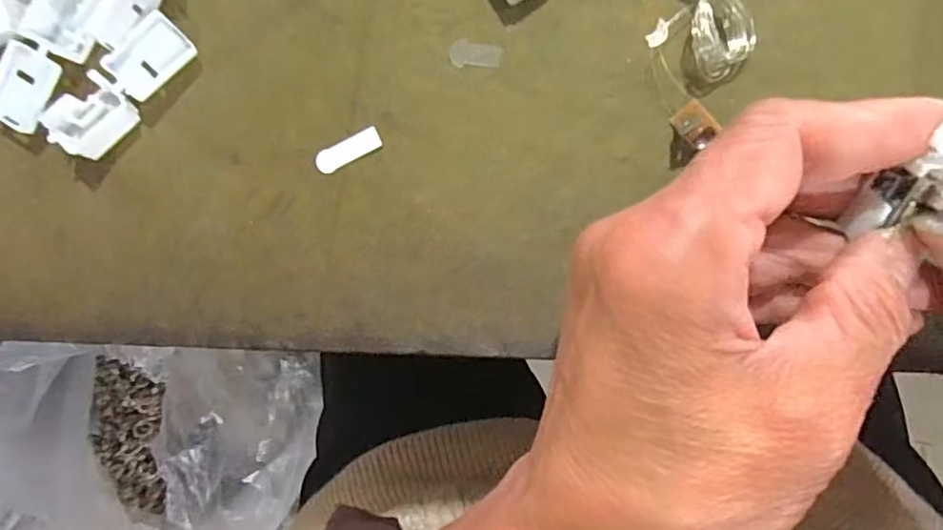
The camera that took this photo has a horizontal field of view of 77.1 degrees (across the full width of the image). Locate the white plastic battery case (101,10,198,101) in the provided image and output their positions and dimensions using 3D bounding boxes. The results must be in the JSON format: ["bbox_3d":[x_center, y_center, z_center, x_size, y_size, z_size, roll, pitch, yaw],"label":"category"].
[{"bbox_3d":[-0.110,-0.071,0.204,0.019,0.008,0.027,44,93,5],"label":"white plastic battery case"}]

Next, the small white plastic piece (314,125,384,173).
[{"bbox_3d":[-0.042,-0.039,0.200,0.023,0.004,0.008,-26,86,5],"label":"small white plastic piece"}]

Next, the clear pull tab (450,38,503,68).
[{"bbox_3d":[0.001,-0.070,0.199,0.017,0.004,0.009,12,89,4],"label":"clear pull tab"}]

